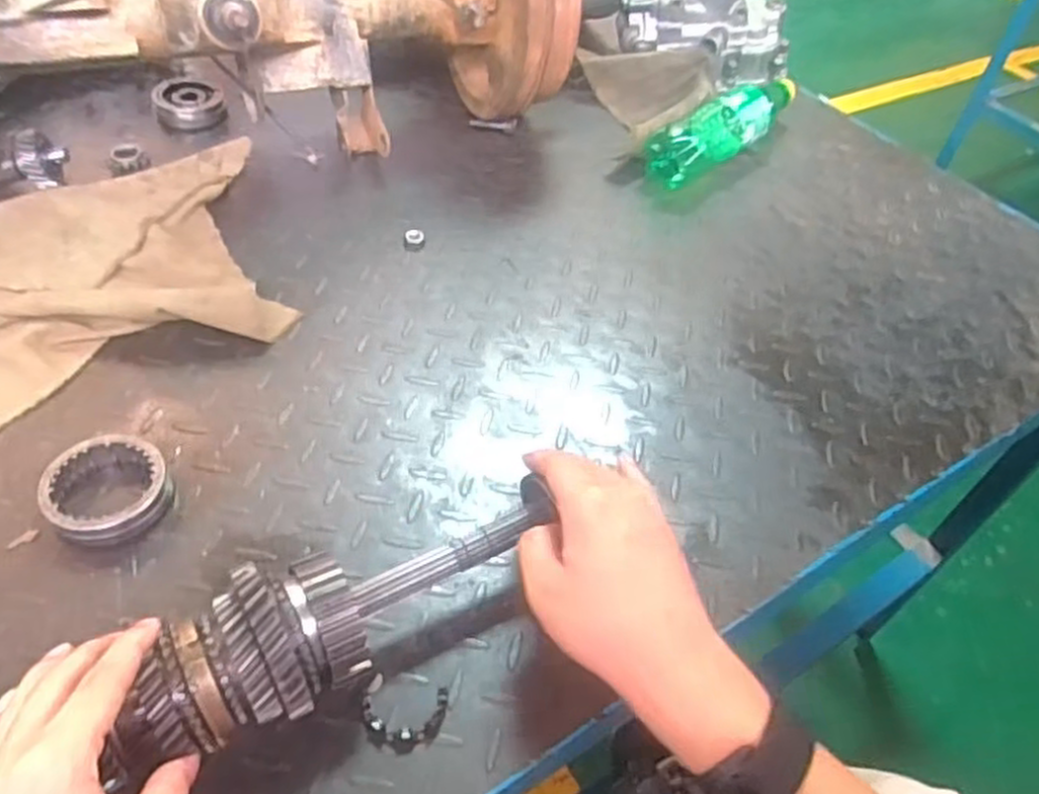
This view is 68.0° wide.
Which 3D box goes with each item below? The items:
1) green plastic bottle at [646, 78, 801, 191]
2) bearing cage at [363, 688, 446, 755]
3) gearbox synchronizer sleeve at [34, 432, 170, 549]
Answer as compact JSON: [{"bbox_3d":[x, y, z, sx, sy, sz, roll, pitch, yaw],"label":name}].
[{"bbox_3d":[0.230,-0.290,0.831,0.059,0.063,0.247,37,53,26],"label":"green plastic bottle"},{"bbox_3d":[-0.058,0.167,0.400,0.045,0.011,0.031,-4,47,-10],"label":"bearing cage"},{"bbox_3d":[-0.255,0.056,0.475,0.068,0.025,0.068,3,46,-3],"label":"gearbox synchronizer sleeve"}]

